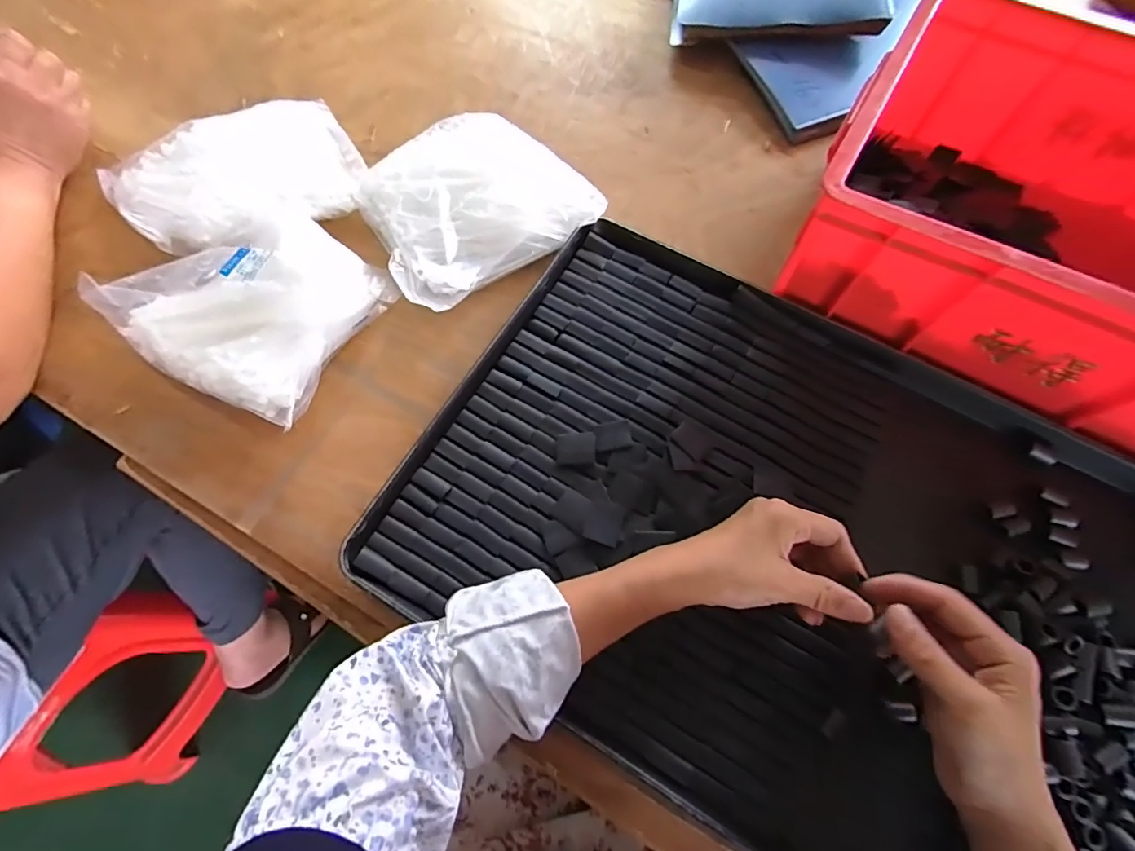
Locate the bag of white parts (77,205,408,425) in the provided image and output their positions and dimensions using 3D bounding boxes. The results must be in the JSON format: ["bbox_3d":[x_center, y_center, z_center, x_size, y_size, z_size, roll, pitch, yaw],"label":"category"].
[{"bbox_3d":[-0.291,-0.117,0.461,0.203,0.053,0.175,23,70,8],"label":"bag of white parts"}]

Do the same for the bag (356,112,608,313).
[{"bbox_3d":[-0.095,-0.217,0.508,0.201,0.042,0.183,-36,73,-13],"label":"bag"}]

